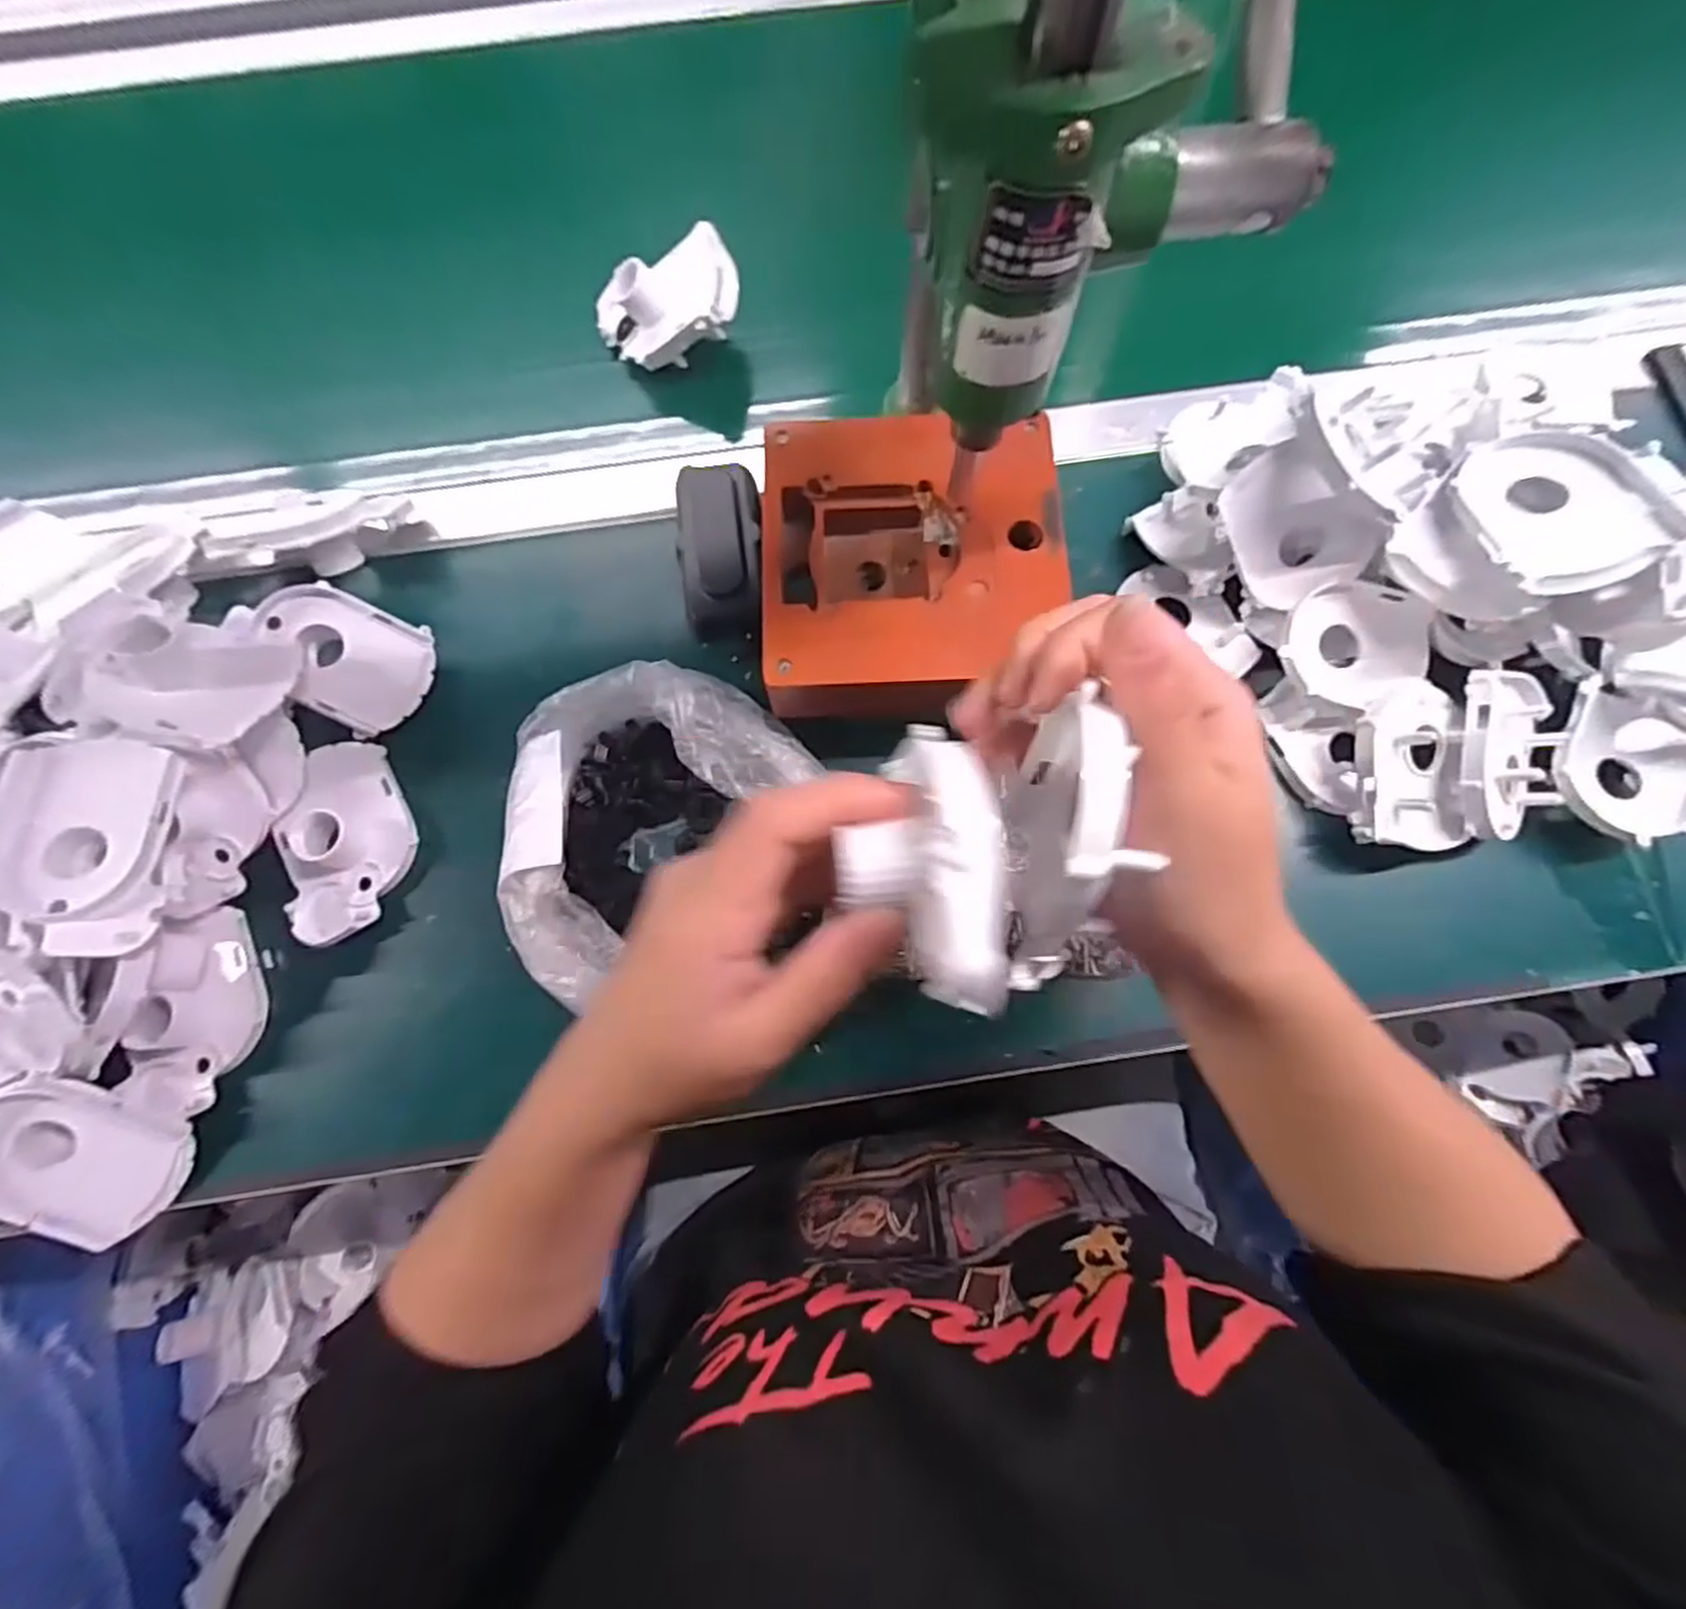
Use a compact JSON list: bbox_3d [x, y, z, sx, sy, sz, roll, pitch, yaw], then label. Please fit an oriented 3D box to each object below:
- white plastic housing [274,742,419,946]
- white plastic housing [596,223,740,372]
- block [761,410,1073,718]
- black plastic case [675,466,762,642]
[{"bbox_3d":[-0.266,0.018,0.384,0.063,0.027,0.099,-18,76,-4],"label":"white plastic housing"},{"bbox_3d":[-0.113,-0.310,0.455,0.096,0.042,0.058,-17,89,25],"label":"white plastic housing"},{"bbox_3d":[0.035,-0.122,0.379,0.149,0.039,0.165,-2,76,0],"label":"block"},{"bbox_3d":[-0.073,-0.151,0.432,0.049,0.028,0.102,-4,76,-1],"label":"black plastic case"}]

